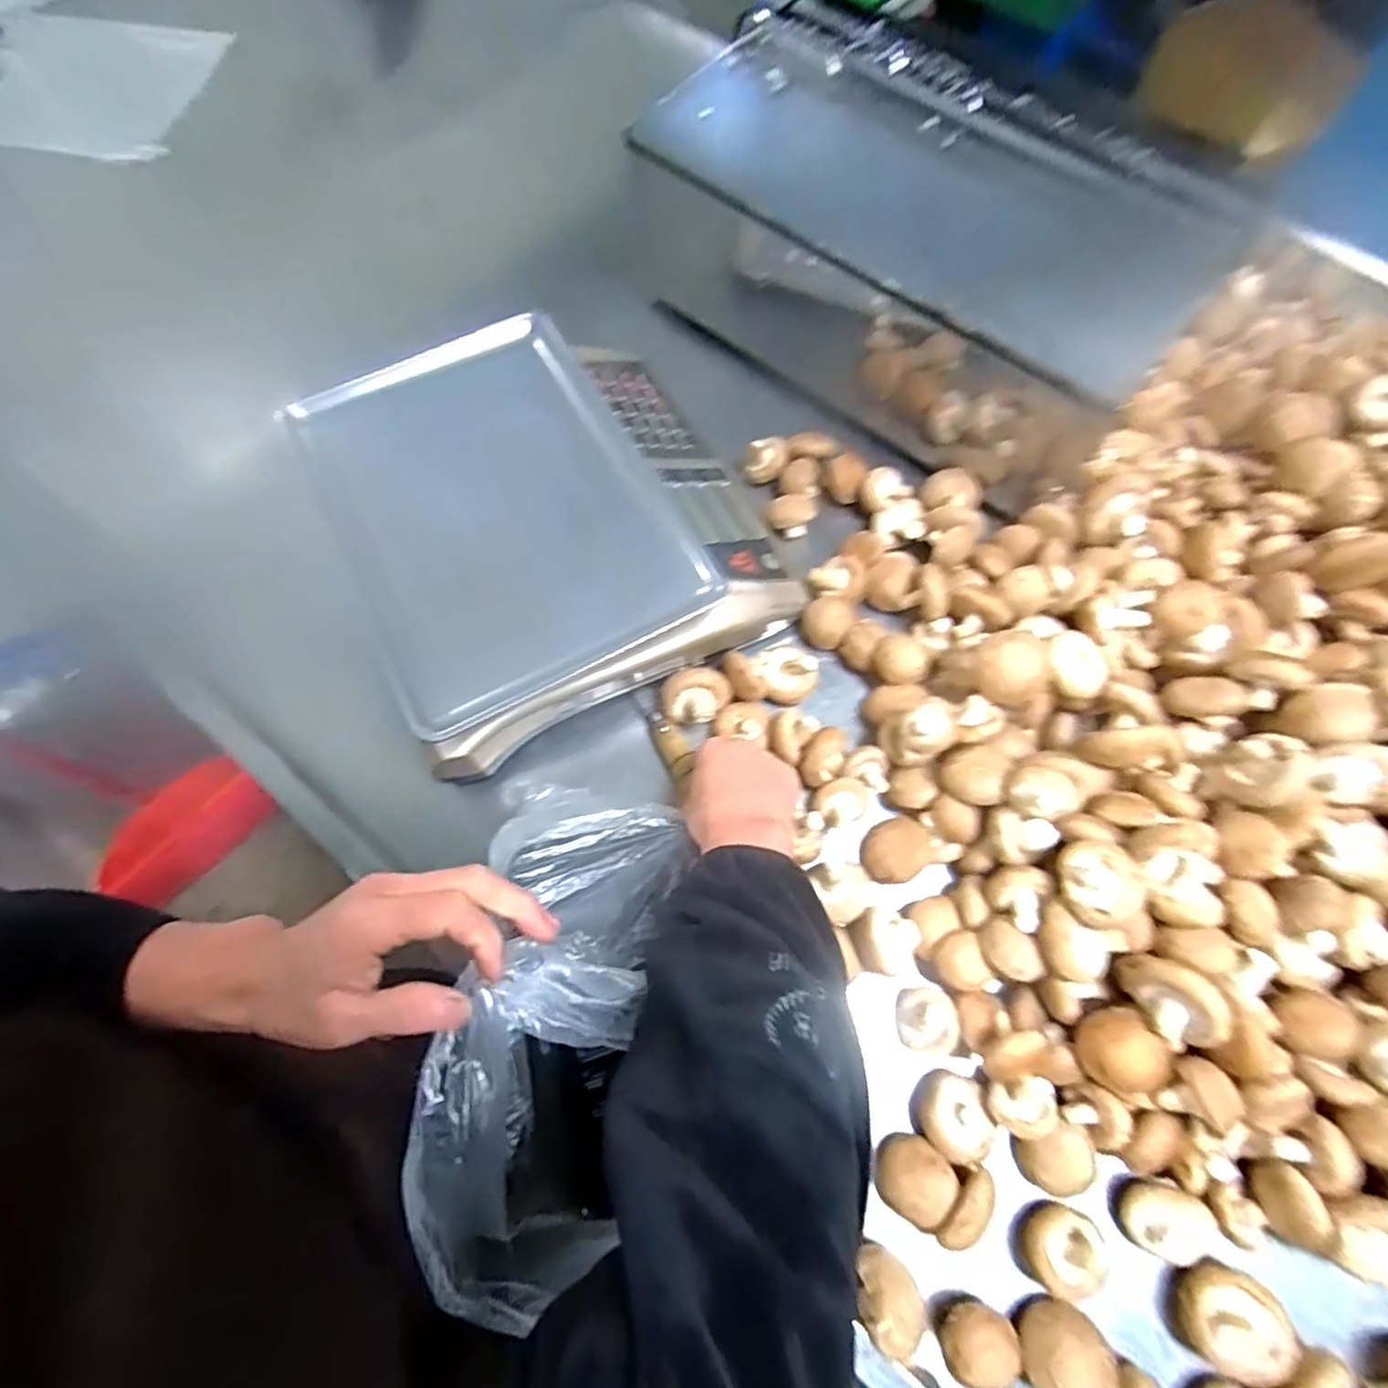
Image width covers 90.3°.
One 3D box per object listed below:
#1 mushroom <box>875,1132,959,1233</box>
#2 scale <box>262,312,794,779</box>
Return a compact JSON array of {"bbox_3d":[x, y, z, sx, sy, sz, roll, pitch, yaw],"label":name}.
[{"bbox_3d":[0.144,0.318,0.454,0.045,0.030,0.046,0,69,1],"label":"mushroom"},{"bbox_3d":[-0.118,-0.143,0.591,0.343,0.108,0.323,-27,72,-9],"label":"scale"}]

